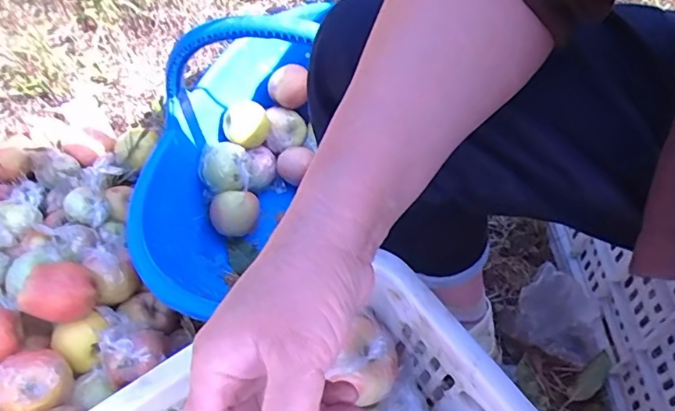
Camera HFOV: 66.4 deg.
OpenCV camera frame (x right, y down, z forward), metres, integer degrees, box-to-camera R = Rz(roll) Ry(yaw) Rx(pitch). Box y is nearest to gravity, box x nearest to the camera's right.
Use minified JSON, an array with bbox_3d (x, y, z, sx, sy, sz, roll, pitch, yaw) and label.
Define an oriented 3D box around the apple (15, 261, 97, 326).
[{"bbox_3d":[-0.310,0.096,0.576,0.065,0.055,0.072,27,59,21],"label":"apple"}]

